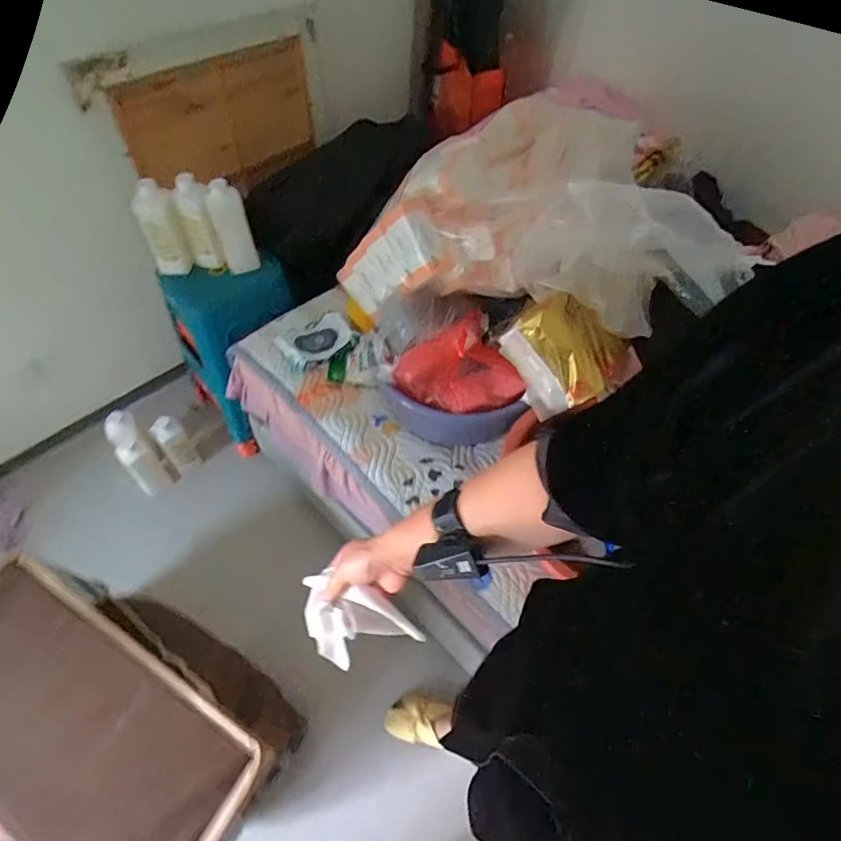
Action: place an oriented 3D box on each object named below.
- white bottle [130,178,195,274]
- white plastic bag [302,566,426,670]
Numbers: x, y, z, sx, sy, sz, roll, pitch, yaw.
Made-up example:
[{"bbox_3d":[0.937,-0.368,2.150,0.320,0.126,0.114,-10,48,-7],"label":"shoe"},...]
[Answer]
[{"bbox_3d":[-0.652,-0.475,1.256,0.090,0.221,0.094,-23,58,-19],"label":"white bottle"},{"bbox_3d":[-0.079,0.243,0.585,0.149,0.047,0.080,23,55,13],"label":"white plastic bag"}]

